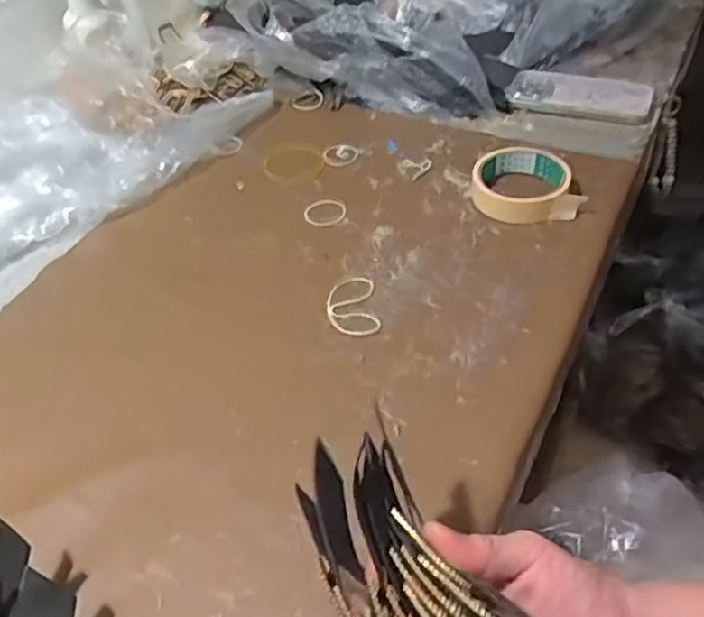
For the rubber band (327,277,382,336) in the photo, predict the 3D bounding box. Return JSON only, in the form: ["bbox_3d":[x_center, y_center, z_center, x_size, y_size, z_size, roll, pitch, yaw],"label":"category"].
[{"bbox_3d":[0.000,-0.003,0.569,0.042,0.004,0.071,-8,44,-1],"label":"rubber band"}]

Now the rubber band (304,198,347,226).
[{"bbox_3d":[-0.026,-0.098,0.669,0.043,0.005,0.041,-10,44,-3],"label":"rubber band"}]

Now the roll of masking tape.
[{"bbox_3d":[0.165,-0.123,0.647,0.094,0.033,0.094,-4,44,3],"label":"roll of masking tape"}]

